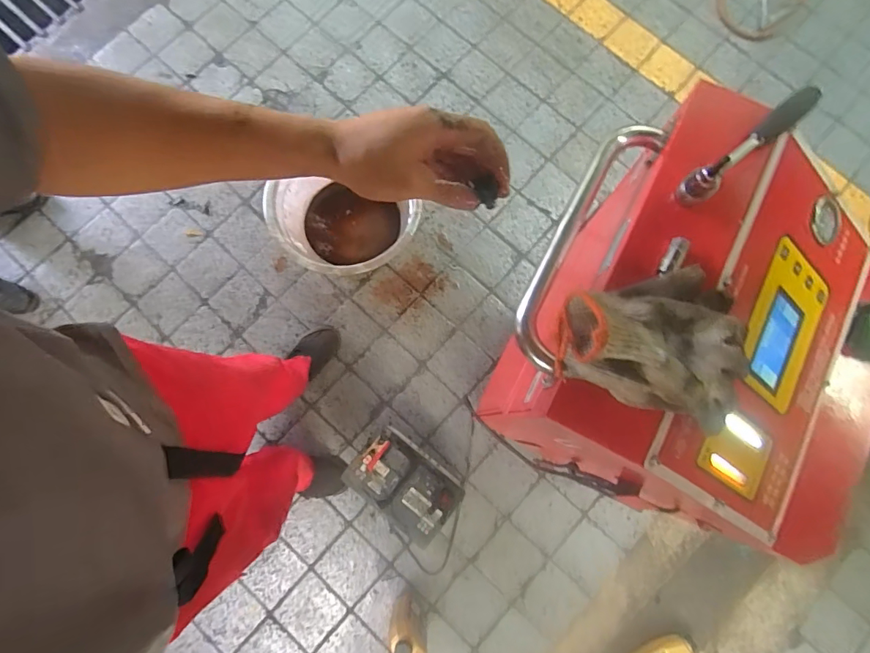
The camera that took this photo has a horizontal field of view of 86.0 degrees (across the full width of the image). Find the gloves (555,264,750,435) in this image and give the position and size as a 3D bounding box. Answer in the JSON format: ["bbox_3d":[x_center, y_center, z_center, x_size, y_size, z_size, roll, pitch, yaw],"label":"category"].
[{"bbox_3d":[0.206,0.017,0.414,0.182,0.073,0.132,-16,81,-4],"label":"gloves"}]

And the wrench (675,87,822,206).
[{"bbox_3d":[0.330,-0.191,0.471,0.187,0.052,0.029,-37,83,-7],"label":"wrench"}]

